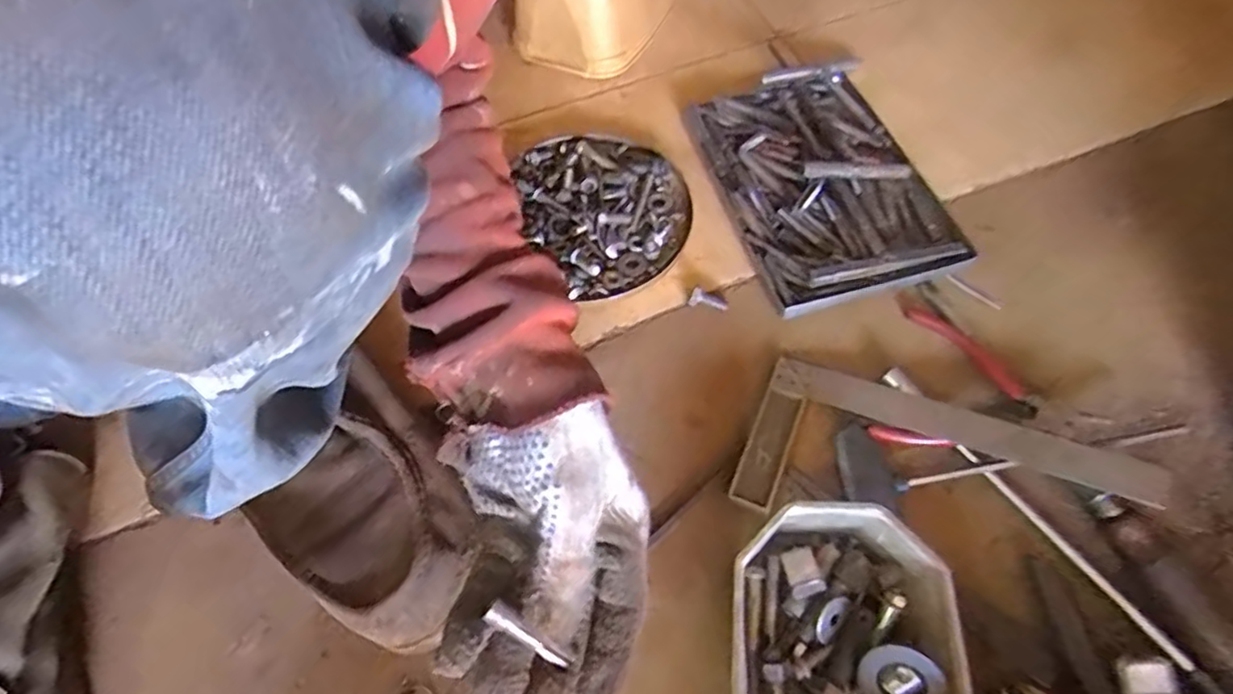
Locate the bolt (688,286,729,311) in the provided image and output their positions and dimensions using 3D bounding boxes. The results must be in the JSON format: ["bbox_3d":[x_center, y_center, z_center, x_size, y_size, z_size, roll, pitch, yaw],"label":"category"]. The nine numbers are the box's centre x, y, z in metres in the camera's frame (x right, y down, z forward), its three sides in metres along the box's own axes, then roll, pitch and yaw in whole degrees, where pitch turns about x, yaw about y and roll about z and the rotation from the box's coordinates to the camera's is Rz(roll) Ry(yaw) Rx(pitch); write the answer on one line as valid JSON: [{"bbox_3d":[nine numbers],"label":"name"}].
[{"bbox_3d":[0.075,-0.040,0.508,0.031,0.015,0.014,13,63,10],"label":"bolt"}]

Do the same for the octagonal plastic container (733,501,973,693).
[{"bbox_3d":[0.132,0.191,0.368,0.128,0.056,0.184,2,60,5],"label":"octagonal plastic container"}]

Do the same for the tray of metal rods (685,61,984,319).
[{"bbox_3d":[0.176,-0.150,0.556,0.170,0.031,0.256,-15,60,-5],"label":"tray of metal rods"}]

